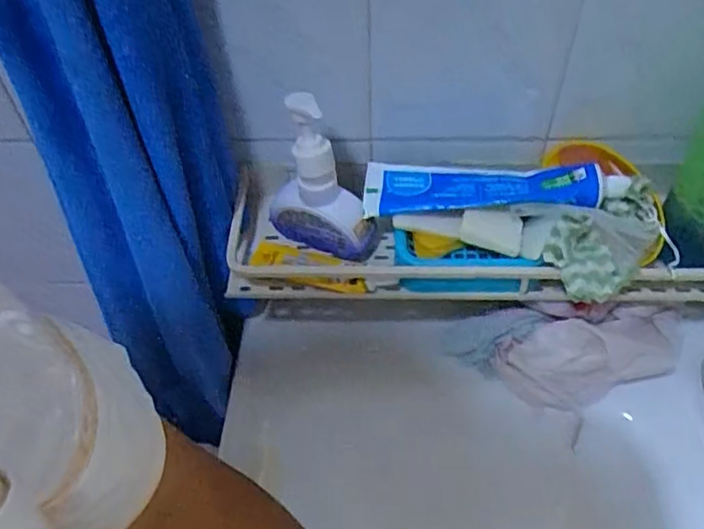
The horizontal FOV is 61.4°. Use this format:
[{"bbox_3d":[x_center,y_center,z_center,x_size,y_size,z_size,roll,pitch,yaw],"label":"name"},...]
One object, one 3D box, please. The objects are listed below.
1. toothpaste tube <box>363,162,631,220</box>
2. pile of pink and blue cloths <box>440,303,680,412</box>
[{"bbox_3d":[0.112,-0.062,0.486,0.204,0.043,0.055,3,49,6],"label":"toothpaste tube"},{"bbox_3d":[0.184,0.077,0.524,0.199,0.078,0.071,3,49,6],"label":"pile of pink and blue cloths"}]

